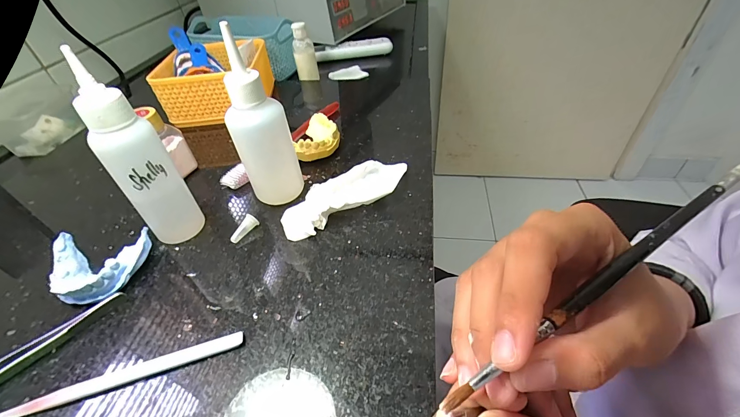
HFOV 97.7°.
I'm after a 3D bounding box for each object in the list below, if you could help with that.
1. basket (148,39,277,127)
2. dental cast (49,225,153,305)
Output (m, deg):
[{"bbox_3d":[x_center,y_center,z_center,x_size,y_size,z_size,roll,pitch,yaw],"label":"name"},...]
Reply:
[{"bbox_3d":[-0.212,-0.180,0.451,0.135,0.064,0.139,-3,44,3],"label":"basket"},{"bbox_3d":[-0.213,0.044,0.249,0.068,0.023,0.061,-2,44,4],"label":"dental cast"}]

